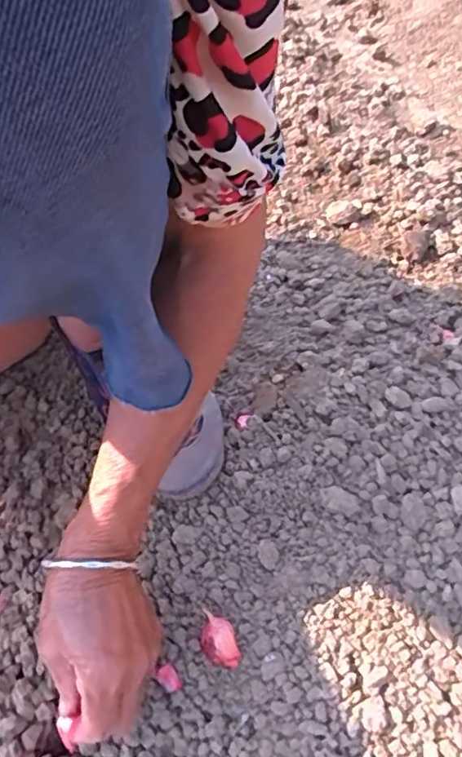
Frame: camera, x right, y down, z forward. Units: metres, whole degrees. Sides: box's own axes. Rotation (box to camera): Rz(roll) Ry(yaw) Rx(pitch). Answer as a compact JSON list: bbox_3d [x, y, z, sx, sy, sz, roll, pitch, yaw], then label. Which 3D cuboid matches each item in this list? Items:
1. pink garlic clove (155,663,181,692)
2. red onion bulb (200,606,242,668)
[{"bbox_3d":[-0.044,0.212,0.407,0.013,0.009,0.018,-39,64,-18],"label":"pink garlic clove"},{"bbox_3d":[-0.010,0.187,0.414,0.025,0.017,0.042,-18,59,-7],"label":"red onion bulb"}]

